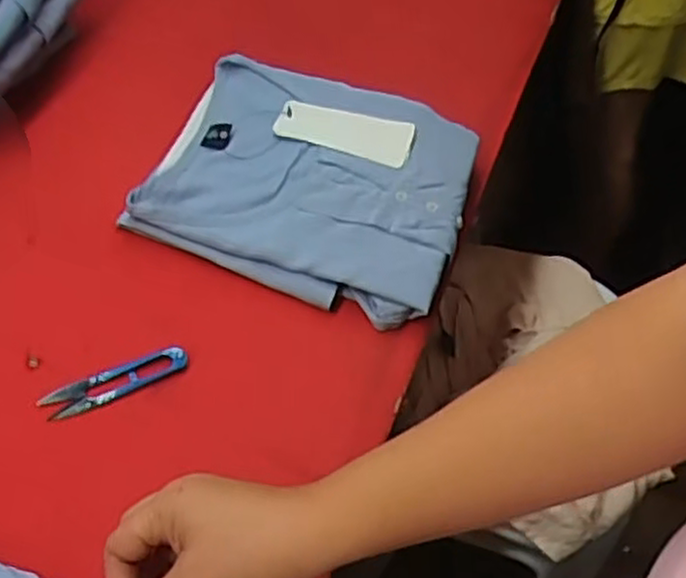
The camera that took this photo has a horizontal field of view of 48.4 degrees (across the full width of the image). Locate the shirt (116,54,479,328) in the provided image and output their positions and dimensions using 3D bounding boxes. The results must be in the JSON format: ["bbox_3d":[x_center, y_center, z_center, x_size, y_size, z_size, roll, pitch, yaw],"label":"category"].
[{"bbox_3d":[-0.025,-0.094,0.660,0.259,0.054,0.207,19,52,10],"label":"shirt"}]

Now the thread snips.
[{"bbox_3d":[-0.164,0.066,0.550,0.104,0.008,0.028,-18,55,-19],"label":"thread snips"}]

